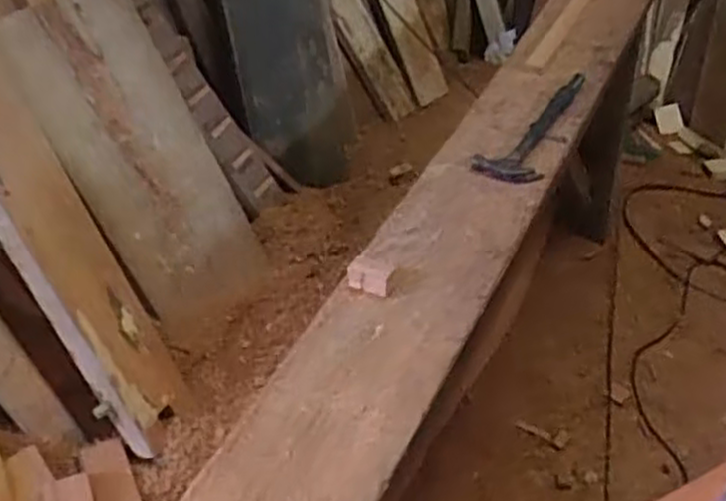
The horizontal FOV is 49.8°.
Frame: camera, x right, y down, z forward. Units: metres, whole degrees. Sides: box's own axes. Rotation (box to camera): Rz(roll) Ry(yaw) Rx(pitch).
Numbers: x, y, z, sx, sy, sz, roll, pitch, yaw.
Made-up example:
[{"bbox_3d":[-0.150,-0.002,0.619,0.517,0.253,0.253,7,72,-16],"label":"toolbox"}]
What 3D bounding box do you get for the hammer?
[{"bbox_3d":[0.303,-0.224,1.363,0.107,0.026,0.342,21,47,22],"label":"hammer"}]

